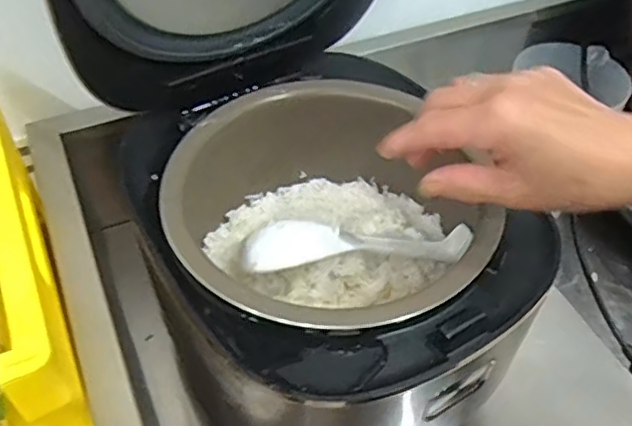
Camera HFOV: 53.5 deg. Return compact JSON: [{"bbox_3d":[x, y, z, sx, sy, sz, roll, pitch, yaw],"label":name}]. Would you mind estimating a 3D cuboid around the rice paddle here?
[{"bbox_3d":[0.034,0.023,0.468,0.172,0.024,0.038,1,49,-18],"label":"rice paddle"}]

